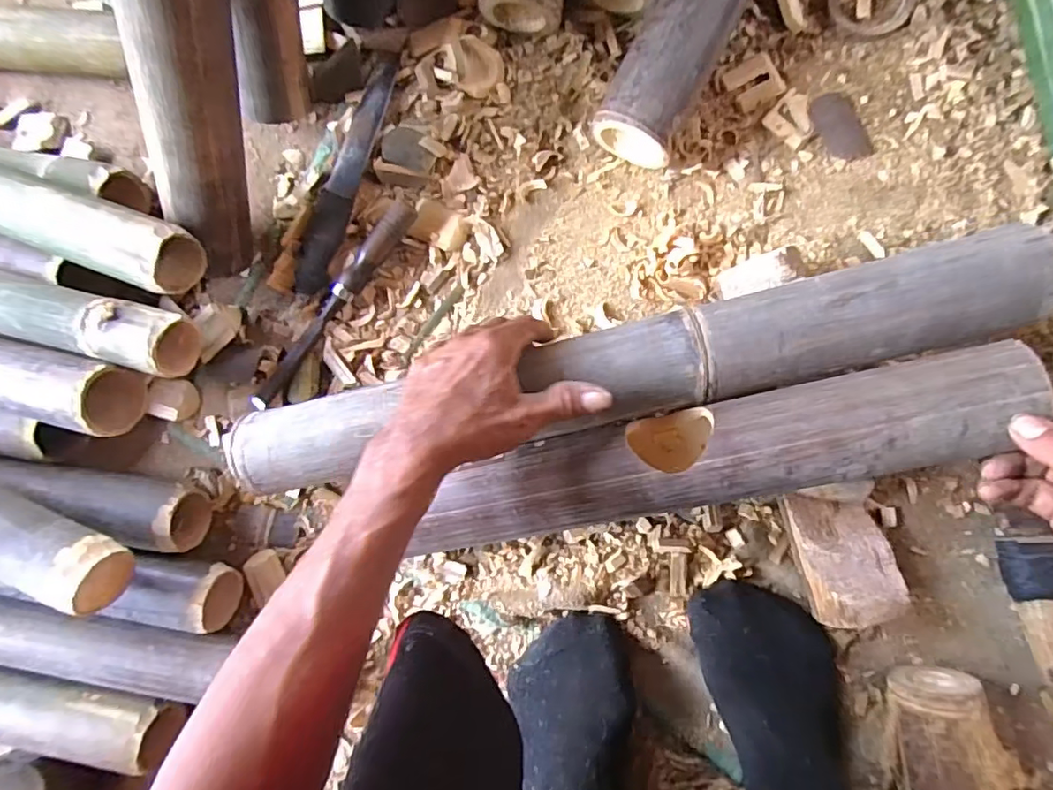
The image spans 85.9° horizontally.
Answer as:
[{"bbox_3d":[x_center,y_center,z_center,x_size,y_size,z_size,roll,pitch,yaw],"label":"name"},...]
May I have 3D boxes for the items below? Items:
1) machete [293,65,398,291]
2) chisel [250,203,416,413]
[{"bbox_3d":[-0.179,-0.218,0.554,0.035,0.031,0.245,17,89,9],"label":"machete"},{"bbox_3d":[-0.188,-0.085,0.542,0.024,0.021,0.241,39,93,8],"label":"chisel"}]

